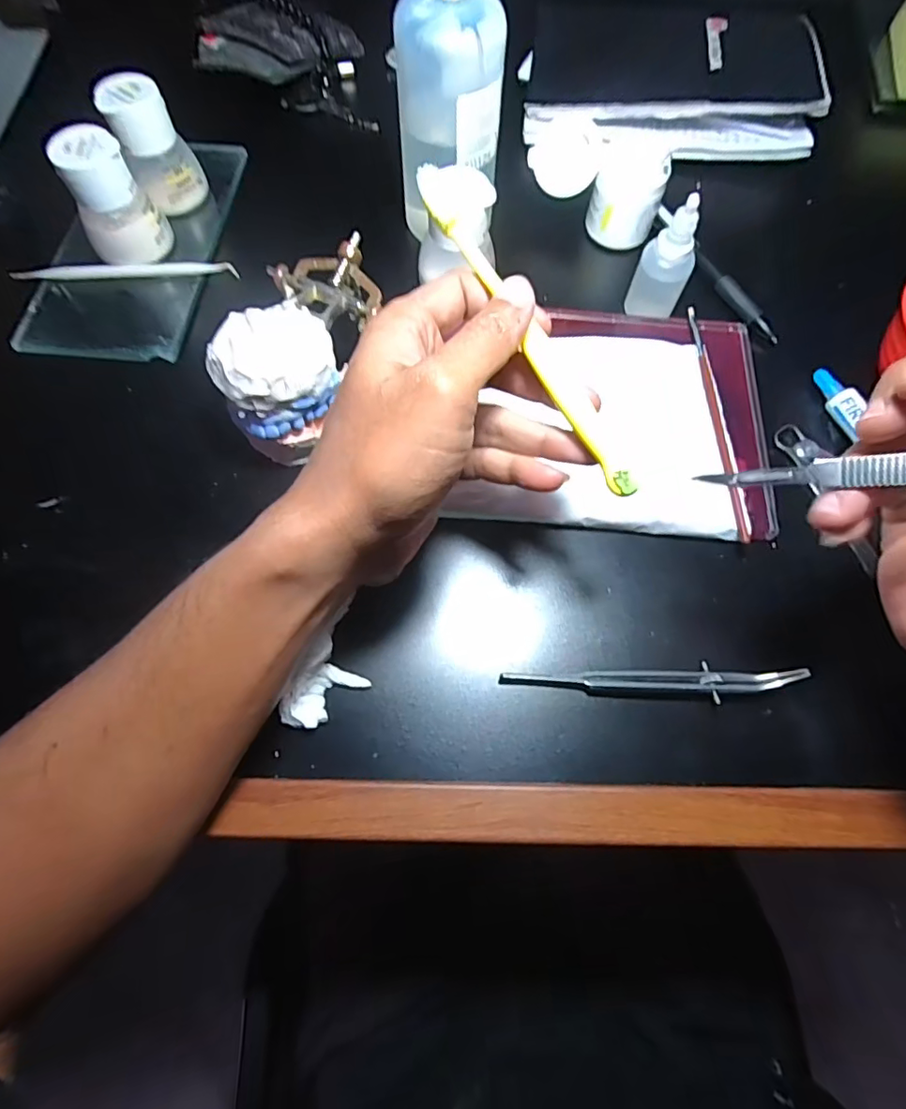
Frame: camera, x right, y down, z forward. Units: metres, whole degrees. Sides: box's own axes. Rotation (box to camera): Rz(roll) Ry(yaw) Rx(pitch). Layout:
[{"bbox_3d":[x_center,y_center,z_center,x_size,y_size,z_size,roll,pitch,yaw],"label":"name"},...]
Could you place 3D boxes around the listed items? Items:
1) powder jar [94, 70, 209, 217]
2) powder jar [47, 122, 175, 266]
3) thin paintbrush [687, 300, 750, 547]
[{"bbox_3d":[-0.195,-0.266,0.359,0.040,0.071,0.039,0,69,-1],"label":"powder jar"},{"bbox_3d":[-0.215,-0.220,0.341,0.047,0.068,0.040,-36,74,-13],"label":"powder jar"},{"bbox_3d":[0.153,-0.081,0.315,0.006,0.010,0.157,-1,69,-1],"label":"thin paintbrush"}]

